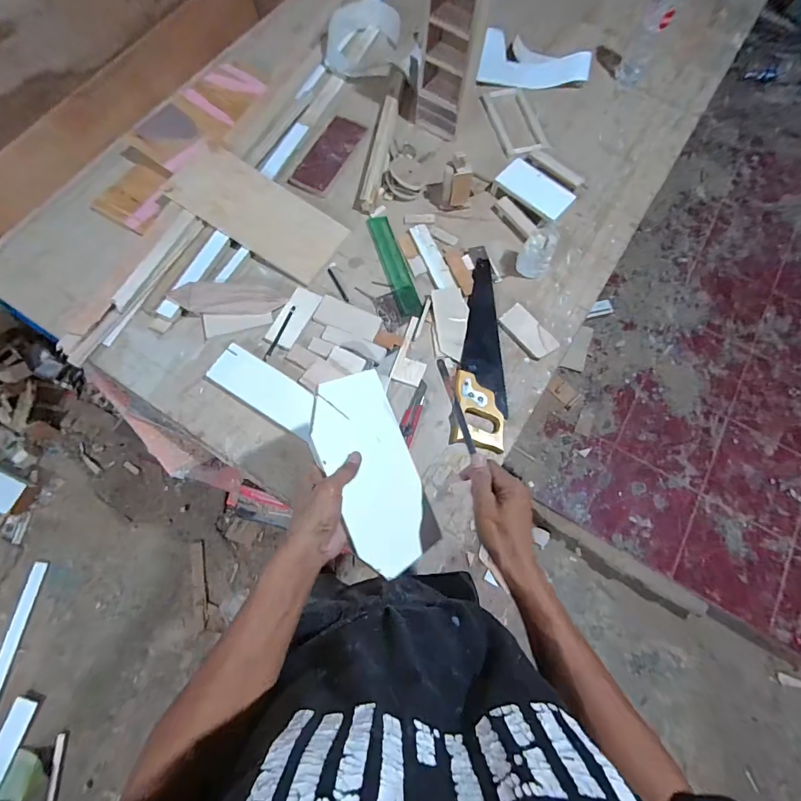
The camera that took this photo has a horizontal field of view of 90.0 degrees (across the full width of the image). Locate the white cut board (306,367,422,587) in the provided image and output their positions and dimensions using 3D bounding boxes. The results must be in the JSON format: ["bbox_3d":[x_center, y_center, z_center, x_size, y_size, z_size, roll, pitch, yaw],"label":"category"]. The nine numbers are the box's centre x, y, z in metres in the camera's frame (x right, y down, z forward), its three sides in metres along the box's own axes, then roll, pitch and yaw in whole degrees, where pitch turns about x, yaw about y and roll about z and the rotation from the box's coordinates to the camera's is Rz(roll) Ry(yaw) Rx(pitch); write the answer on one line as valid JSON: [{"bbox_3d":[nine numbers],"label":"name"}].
[{"bbox_3d":[-0.034,0.088,0.503,0.126,0.008,0.239,-22,91,-40],"label":"white cut board"}]

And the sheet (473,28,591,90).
[{"bbox_3d":[0.351,-0.876,1.042,0.281,0.057,0.151,10,72,2],"label":"sheet"}]

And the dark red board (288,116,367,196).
[{"bbox_3d":[-0.162,-0.576,0.930,0.089,0.008,0.232,25,73,7],"label":"dark red board"}]

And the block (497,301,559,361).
[{"bbox_3d":[0.259,-0.138,0.816,0.067,0.016,0.119,-39,76,-13],"label":"block"}]

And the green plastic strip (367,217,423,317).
[{"bbox_3d":[-0.013,-0.296,0.856,0.046,0.015,0.264,-16,73,-6],"label":"green plastic strip"}]

